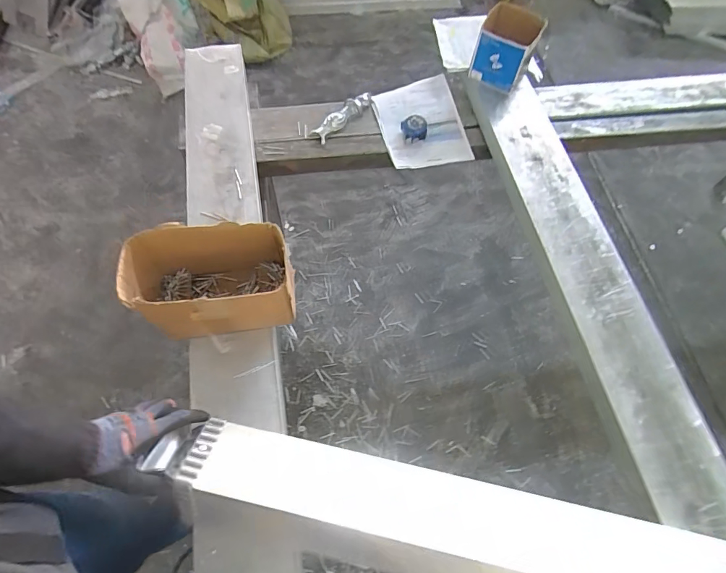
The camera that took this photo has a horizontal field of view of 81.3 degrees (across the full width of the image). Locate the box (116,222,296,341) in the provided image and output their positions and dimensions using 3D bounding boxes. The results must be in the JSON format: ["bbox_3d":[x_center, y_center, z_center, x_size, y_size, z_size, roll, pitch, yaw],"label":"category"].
[{"bbox_3d":[-0.252,-0.001,0.727,0.261,0.150,0.153,-5,63,-4],"label":"box"}]

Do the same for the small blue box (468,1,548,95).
[{"bbox_3d":[0.357,-0.596,1.063,0.133,0.145,0.107,21,64,9],"label":"small blue box"}]

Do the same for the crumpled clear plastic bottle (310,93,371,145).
[{"bbox_3d":[-0.049,-0.443,1.094,0.051,0.037,0.198,37,68,16],"label":"crumpled clear plastic bottle"}]

